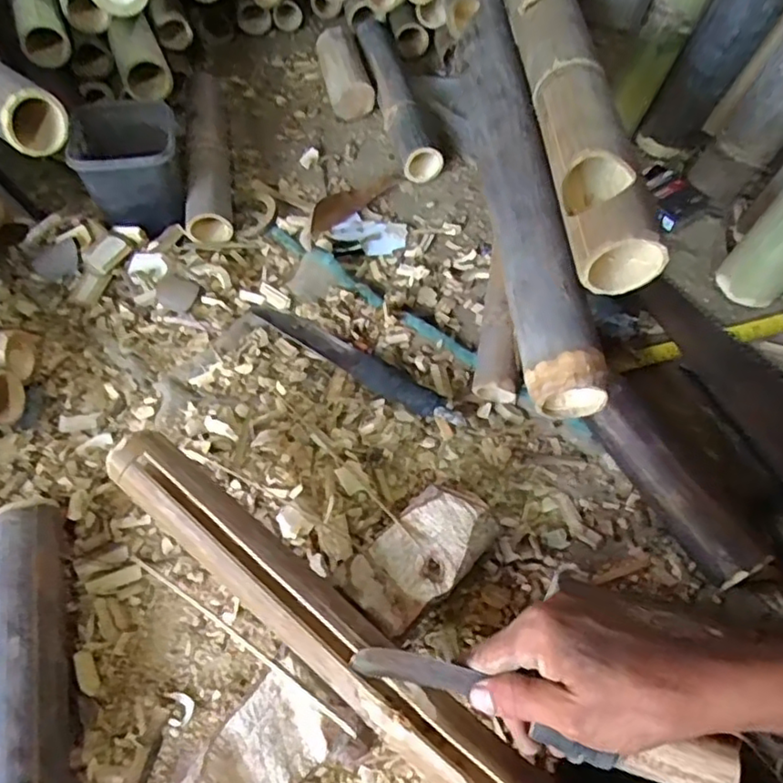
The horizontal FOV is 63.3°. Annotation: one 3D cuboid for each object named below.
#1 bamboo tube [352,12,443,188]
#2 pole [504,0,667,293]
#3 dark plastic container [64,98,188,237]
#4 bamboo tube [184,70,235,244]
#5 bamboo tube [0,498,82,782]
[{"bbox_3d":[0.004,-0.417,0.894,0.057,0.053,0.320,-14,59,-7],"label":"bamboo tube"},{"bbox_3d":[0.129,-0.608,0.759,0.057,0.055,1.218,-3,58,0],"label":"pole"},{"bbox_3d":[-0.307,-0.263,0.763,0.110,0.117,0.118,-14,59,-7],"label":"dark plastic container"},{"bbox_3d":[-0.244,-0.316,0.840,0.056,0.053,0.307,-9,59,-4],"label":"bamboo tube"},{"bbox_3d":[-0.285,0.214,0.503,0.055,0.052,0.260,-14,59,-7],"label":"bamboo tube"}]

